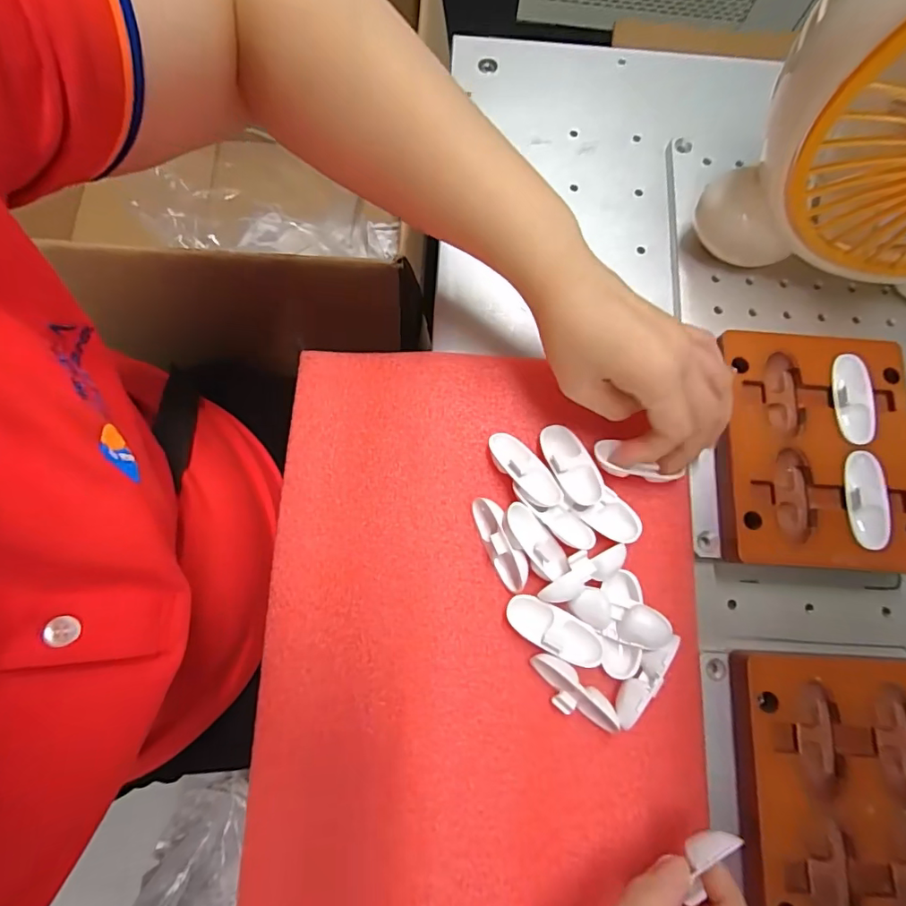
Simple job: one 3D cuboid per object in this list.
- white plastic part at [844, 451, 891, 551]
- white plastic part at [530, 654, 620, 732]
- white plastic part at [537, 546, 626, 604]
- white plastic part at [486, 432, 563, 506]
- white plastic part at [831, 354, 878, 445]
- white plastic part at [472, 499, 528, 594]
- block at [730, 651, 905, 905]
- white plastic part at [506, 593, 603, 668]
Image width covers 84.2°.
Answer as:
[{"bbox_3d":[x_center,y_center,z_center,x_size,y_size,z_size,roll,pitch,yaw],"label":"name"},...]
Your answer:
[{"bbox_3d":[0.252,0.028,0.305,0.024,0.004,0.058,6,78,-2],"label":"white plastic part"},{"bbox_3d":[0.067,0.135,0.282,0.055,0.020,0.022,40,79,5],"label":"white plastic part"},{"bbox_3d":[0.075,0.069,0.290,0.055,0.011,0.021,-22,81,-7],"label":"white plastic part"},{"bbox_3d":[0.043,0.008,0.305,0.023,0.013,0.058,-35,63,-9],"label":"white plastic part"},{"bbox_3d":[0.258,-0.034,0.321,0.030,0.004,0.058,1,79,-3],"label":"white plastic part"},{"bbox_3d":[0.029,0.054,0.299,0.016,0.022,0.057,-25,81,-8],"label":"white plastic part"},{"bbox_3d":[0.219,0.191,0.276,0.120,0.025,0.146,4,78,-2],"label":"block"},{"bbox_3d":[0.058,0.102,0.291,0.058,0.016,0.024,28,78,2],"label":"white plastic part"}]

